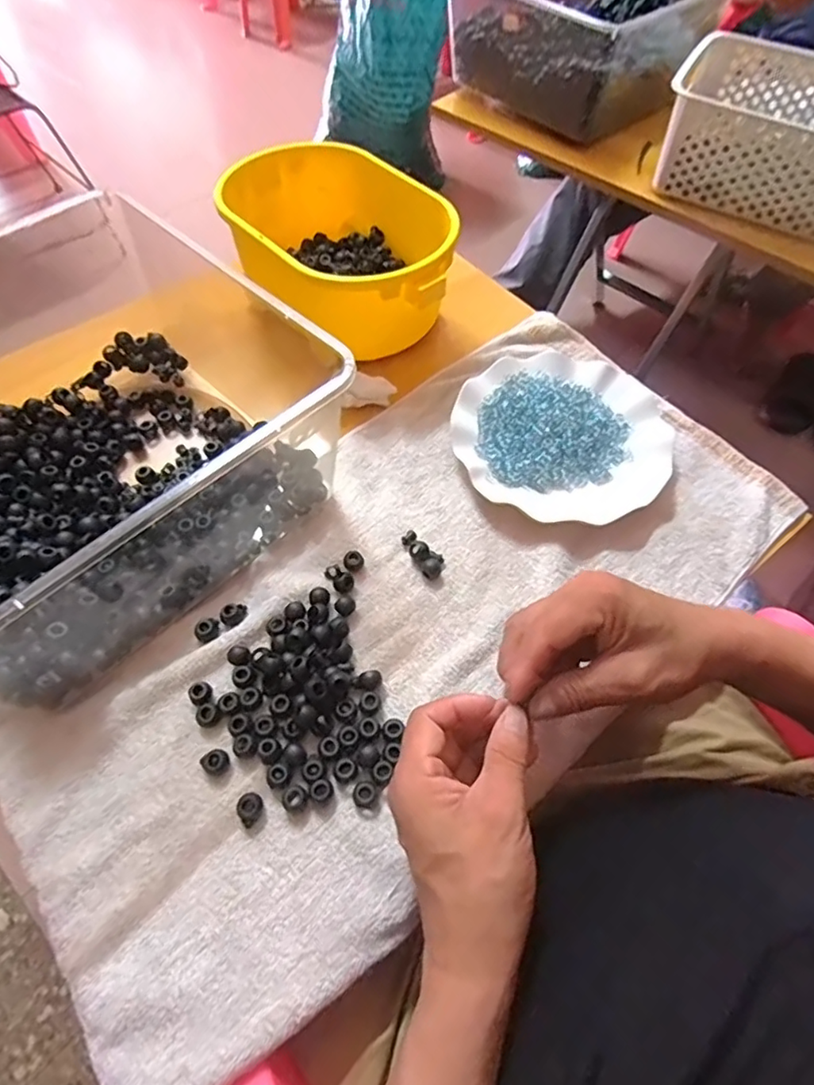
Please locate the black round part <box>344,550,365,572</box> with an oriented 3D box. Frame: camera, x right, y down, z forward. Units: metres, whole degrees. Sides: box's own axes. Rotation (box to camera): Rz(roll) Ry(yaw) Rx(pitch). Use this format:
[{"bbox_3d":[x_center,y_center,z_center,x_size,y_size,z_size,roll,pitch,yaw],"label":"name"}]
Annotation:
[{"bbox_3d":[-0.041,0.014,0.441,0.015,0.010,0.015,1,58,-1],"label":"black round part"}]

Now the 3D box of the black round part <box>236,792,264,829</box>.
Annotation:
[{"bbox_3d":[-0.096,0.162,0.351,0.013,0.012,0.018,27,62,14],"label":"black round part"}]

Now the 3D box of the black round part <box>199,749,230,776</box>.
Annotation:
[{"bbox_3d":[-0.121,0.139,0.366,0.015,0.007,0.016,1,58,-1],"label":"black round part"}]

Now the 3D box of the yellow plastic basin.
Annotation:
[{"bbox_3d":[-0.068,-0.285,0.561,0.172,0.086,0.249,-29,63,-18],"label":"yellow plastic basin"}]

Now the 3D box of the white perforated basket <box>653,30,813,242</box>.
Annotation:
[{"bbox_3d":[0.475,-0.490,0.705,0.301,0.112,0.208,31,63,16],"label":"white perforated basket"}]

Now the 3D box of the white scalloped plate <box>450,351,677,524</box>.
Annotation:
[{"bbox_3d":[0.138,-0.094,0.502,0.192,0.026,0.163,-7,59,-6],"label":"white scalloped plate"}]

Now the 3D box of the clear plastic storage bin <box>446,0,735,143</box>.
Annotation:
[{"bbox_3d":[0.258,-0.732,0.825,0.298,0.132,0.351,40,66,21],"label":"clear plastic storage bin"}]

